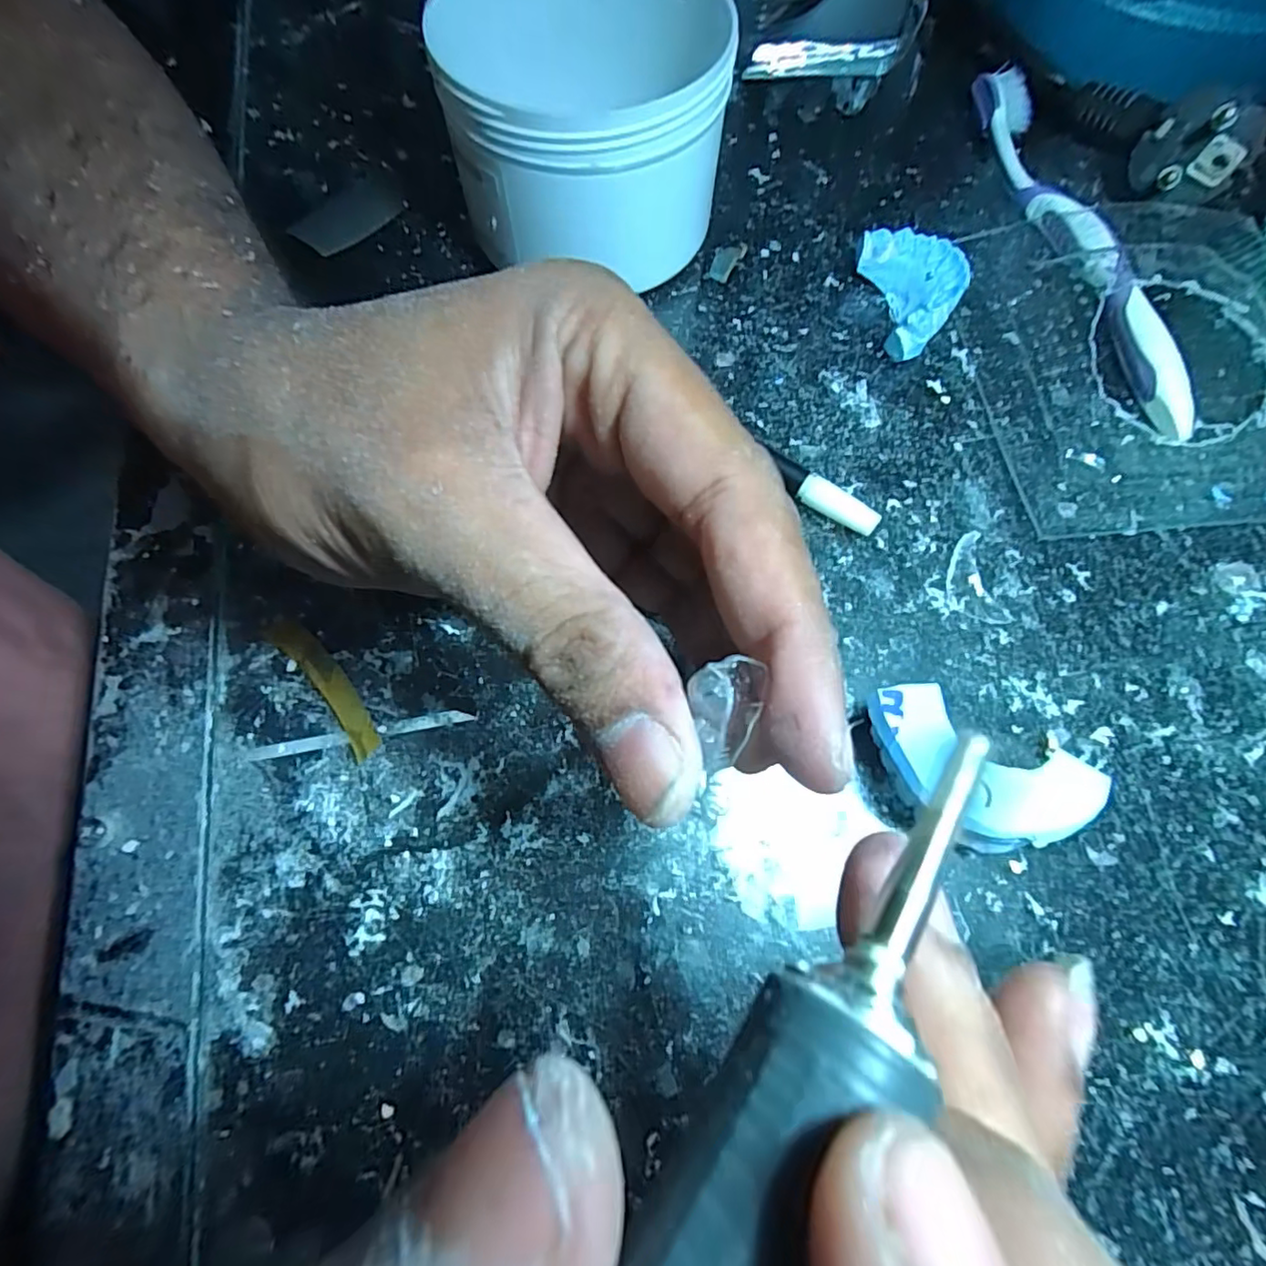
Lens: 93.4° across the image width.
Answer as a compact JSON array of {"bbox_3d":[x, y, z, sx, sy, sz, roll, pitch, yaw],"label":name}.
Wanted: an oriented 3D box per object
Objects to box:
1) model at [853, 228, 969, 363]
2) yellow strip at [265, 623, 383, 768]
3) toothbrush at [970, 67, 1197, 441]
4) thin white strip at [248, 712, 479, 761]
[{"bbox_3d":[0.101,-0.121,0.212,0.030,0.017,0.045,-10,71,-3],"label":"model"},{"bbox_3d":[-0.086,0.014,0.167,0.010,0.004,0.050,-41,75,-13],"label":"yellow strip"},{"bbox_3d":[0.165,-0.150,0.222,0.020,0.011,0.180,-11,71,-4],"label":"toothbrush"},{"bbox_3d":[-0.075,0.028,0.163,0.060,0.004,0.004,-11,71,-4],"label":"thin white strip"}]

